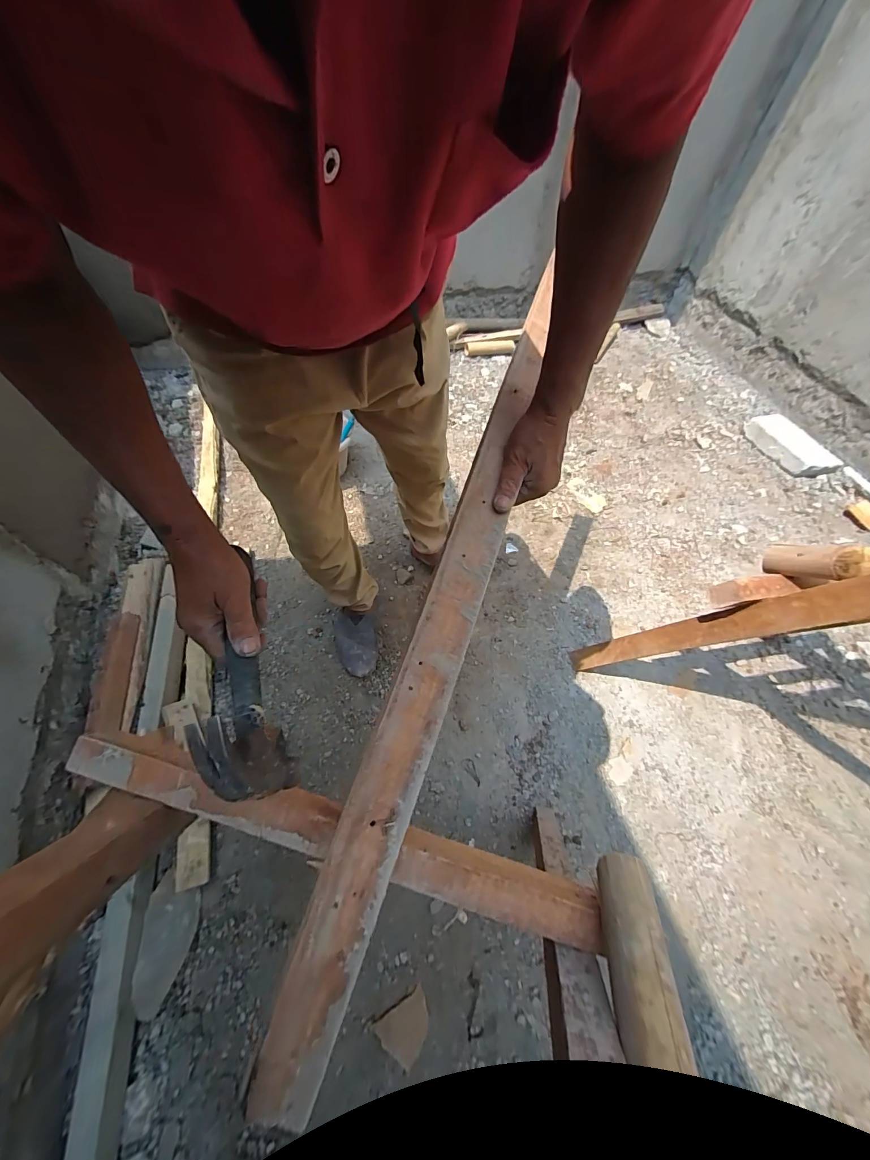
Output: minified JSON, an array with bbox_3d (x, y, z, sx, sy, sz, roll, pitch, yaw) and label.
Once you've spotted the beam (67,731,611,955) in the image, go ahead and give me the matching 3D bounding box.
[{"bbox_3d":[-0.120,0.267,0.420,0.592,0.035,0.058,15,60,5],"label":"beam"}]

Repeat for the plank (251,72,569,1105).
[{"bbox_3d":[0.005,0.037,0.421,0.071,0.022,0.884,17,78,6],"label":"plank"}]

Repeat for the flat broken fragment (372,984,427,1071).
[{"bbox_3d":[-0.051,0.830,0.711,0.096,0.005,0.081,-29,66,-19],"label":"flat broken fragment"}]

